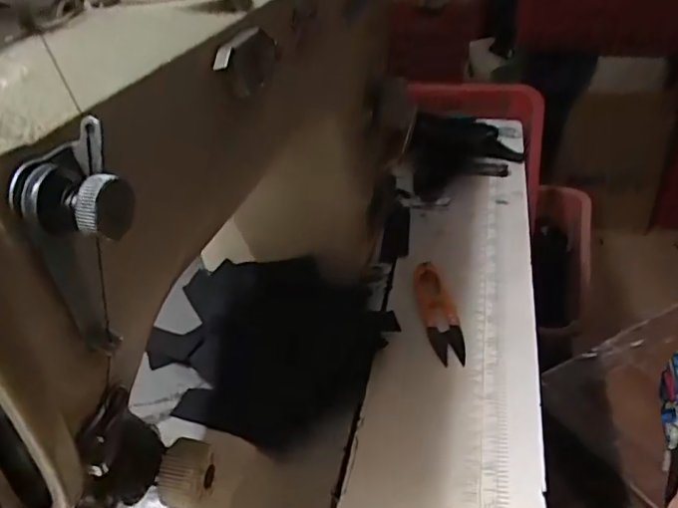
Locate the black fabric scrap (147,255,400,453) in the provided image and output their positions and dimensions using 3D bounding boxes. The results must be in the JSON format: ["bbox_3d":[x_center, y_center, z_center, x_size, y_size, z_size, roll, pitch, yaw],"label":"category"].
[{"bbox_3d":[-0.051,0.059,0.400,0.153,0.030,0.146,-3,35,2],"label":"black fabric scrap"}]

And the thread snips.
[{"bbox_3d":[0.074,0.041,0.425,0.026,0.006,0.100,-5,35,-1],"label":"thread snips"}]

